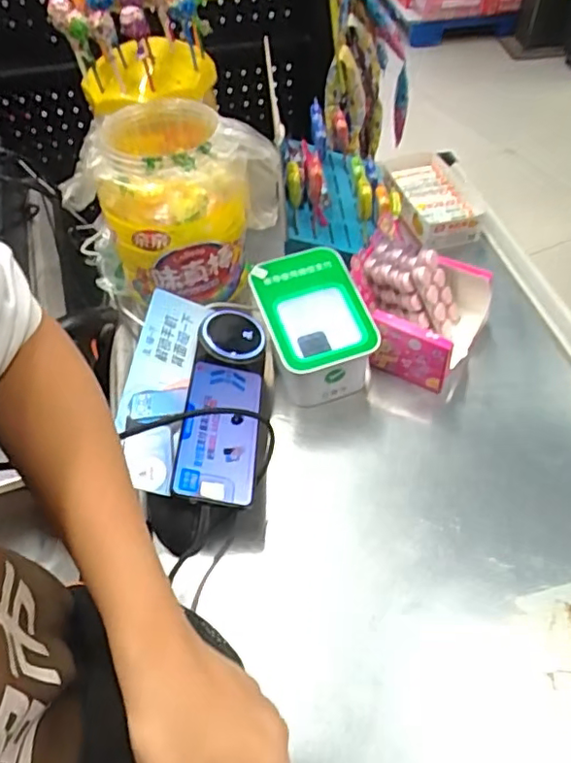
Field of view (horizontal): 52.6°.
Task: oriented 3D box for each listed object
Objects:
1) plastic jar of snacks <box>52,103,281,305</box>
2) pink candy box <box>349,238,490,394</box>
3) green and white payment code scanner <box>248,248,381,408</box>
[{"bbox_3d":[-0.119,-0.193,0.643,0.173,0.189,0.169,-1,50,2],"label":"plastic jar of snacks"},{"bbox_3d":[0.146,-0.083,0.645,0.137,0.096,0.138,21,55,19],"label":"pink candy box"},{"bbox_3d":[0.032,-0.056,0.630,0.108,0.107,0.137,-15,52,-8],"label":"green and white payment code scanner"}]

